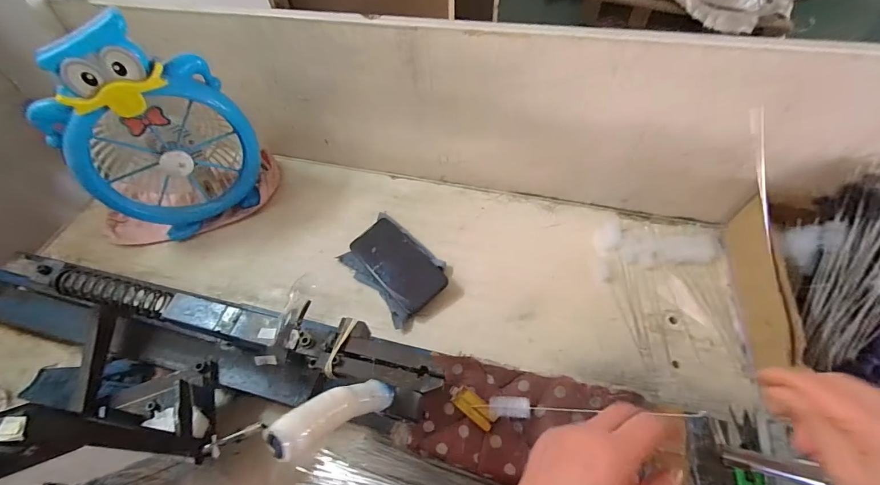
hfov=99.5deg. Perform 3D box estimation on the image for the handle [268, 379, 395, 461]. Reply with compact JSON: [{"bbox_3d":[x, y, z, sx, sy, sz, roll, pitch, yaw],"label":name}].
[{"bbox_3d":[-0.075,0.125,0.277,0.100,0.019,0.028,-2,42,-51],"label":"handle"}]

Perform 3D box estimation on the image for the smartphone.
[{"bbox_3d":[-0.064,0.030,0.567,0.078,0.009,0.155,-43,67,-10],"label":"smartphone"}]

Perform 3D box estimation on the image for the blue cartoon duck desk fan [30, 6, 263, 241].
[{"bbox_3d":[-0.407,-0.162,0.548,0.216,0.295,0.140,-31,60,-17],"label":"blue cartoon duck desk fan"}]

